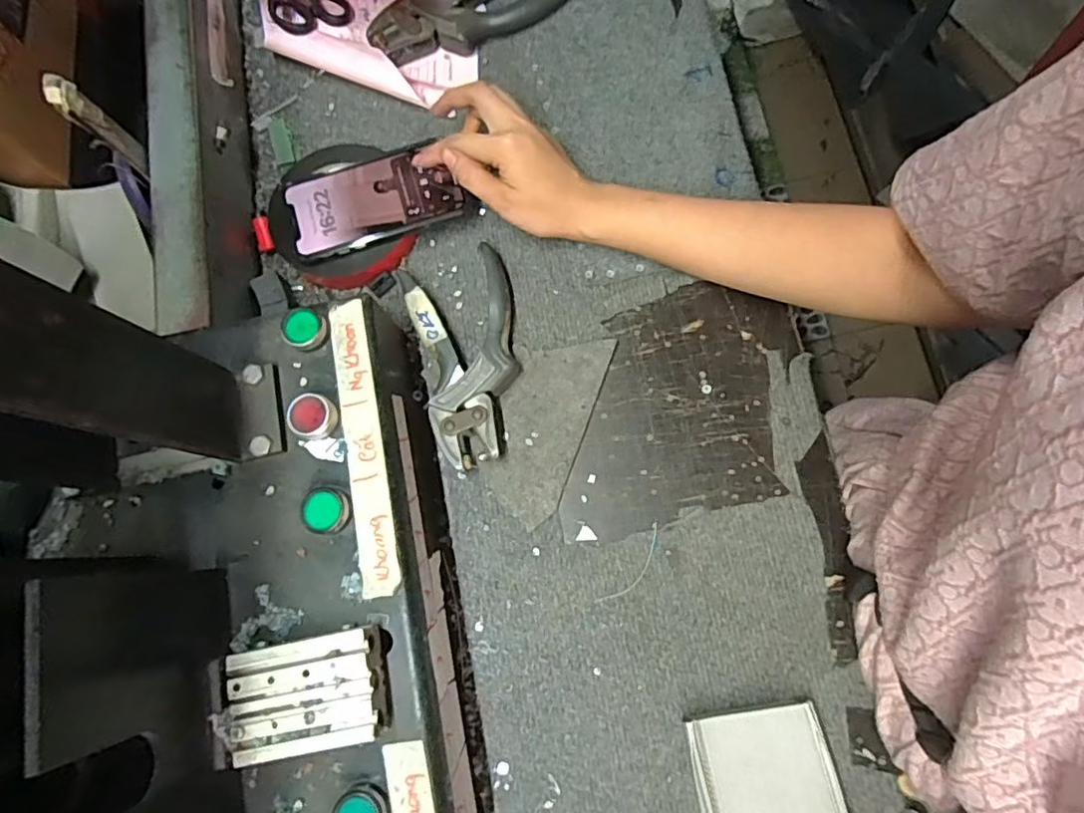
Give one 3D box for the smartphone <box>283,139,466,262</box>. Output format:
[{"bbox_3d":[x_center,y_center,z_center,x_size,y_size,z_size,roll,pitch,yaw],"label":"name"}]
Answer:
[{"bbox_3d":[-0.137,-0.165,0.478,0.134,0.009,0.074,-19,79,-4],"label":"smartphone"}]

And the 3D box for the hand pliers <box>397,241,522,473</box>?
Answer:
[{"bbox_3d":[-0.055,-0.041,0.461,0.079,0.022,0.162,-17,76,2],"label":"hand pliers"}]

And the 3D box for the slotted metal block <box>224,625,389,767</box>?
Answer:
[{"bbox_3d":[-0.132,0.162,0.344,0.083,0.027,0.057,-12,77,3],"label":"slotted metal block"}]

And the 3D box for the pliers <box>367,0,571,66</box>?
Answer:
[{"bbox_3d":[-0.063,-0.347,0.526,0.170,0.018,0.068,-32,76,-1],"label":"pliers"}]

